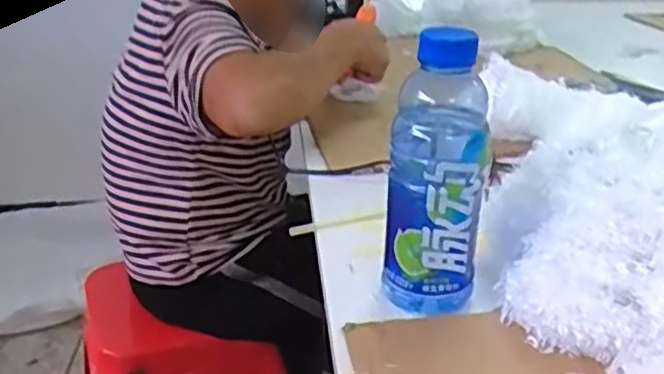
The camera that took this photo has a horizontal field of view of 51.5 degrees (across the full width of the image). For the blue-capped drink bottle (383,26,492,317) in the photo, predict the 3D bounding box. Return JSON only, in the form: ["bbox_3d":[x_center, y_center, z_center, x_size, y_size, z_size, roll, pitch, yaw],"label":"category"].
[{"bbox_3d":[0.078,-0.008,0.512,0.072,0.199,0.066,6,25,11],"label":"blue-capped drink bottle"}]

